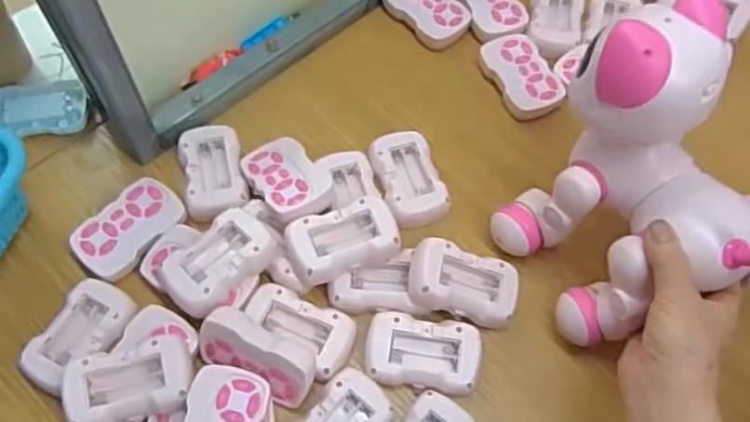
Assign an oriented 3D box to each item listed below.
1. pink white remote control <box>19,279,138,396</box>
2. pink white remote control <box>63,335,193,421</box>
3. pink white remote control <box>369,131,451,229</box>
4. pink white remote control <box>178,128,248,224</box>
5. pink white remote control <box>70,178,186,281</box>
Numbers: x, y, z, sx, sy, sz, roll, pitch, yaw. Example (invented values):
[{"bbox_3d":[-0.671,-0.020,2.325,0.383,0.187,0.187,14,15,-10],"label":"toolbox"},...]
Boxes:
[{"bbox_3d":[-0.219,0.096,0.504,0.050,0.023,0.085,25,64,11],"label":"pink white remote control"},{"bbox_3d":[-0.170,0.118,0.465,0.081,0.016,0.051,-14,63,-9],"label":"pink white remote control"},{"bbox_3d":[0.029,-0.025,0.585,0.051,0.029,0.088,-12,63,-8],"label":"pink white remote control"},{"bbox_3d":[-0.138,-0.032,0.576,0.050,0.020,0.087,-13,63,-8],"label":"pink white remote control"},{"bbox_3d":[-0.199,0.017,0.548,0.053,0.025,0.087,37,67,17],"label":"pink white remote control"}]

